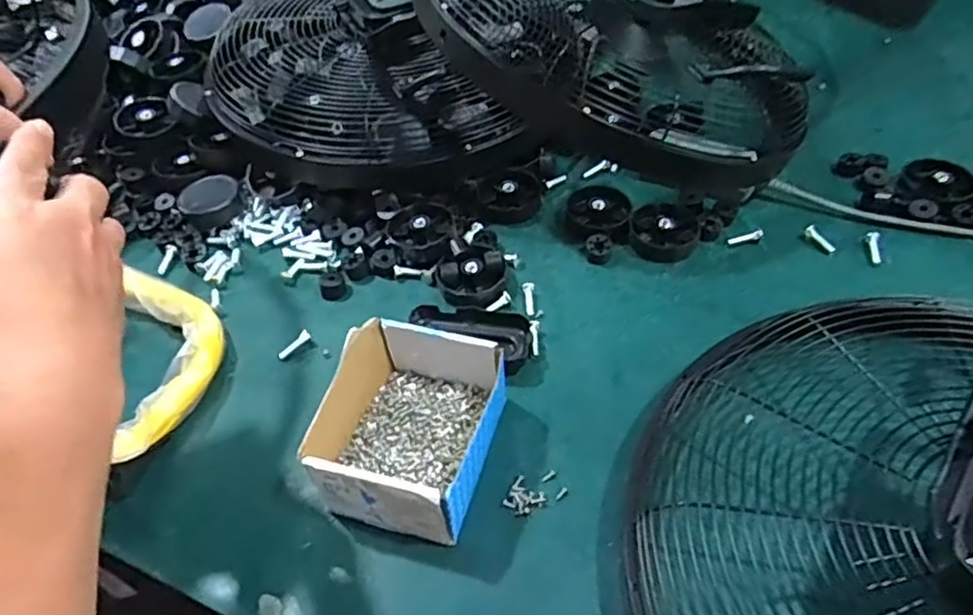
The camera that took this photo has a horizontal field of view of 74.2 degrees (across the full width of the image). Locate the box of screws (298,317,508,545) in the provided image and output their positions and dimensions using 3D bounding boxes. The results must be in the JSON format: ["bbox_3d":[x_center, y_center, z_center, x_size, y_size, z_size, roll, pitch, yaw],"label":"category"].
[{"bbox_3d":[-0.055,0.084,0.485,0.111,0.071,0.149,11,50,14],"label":"box of screws"}]

